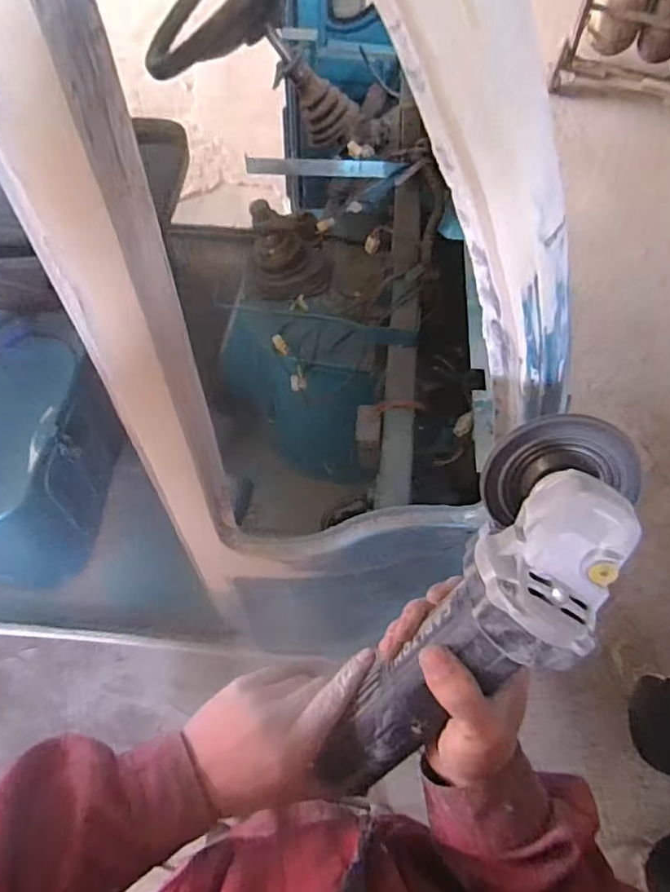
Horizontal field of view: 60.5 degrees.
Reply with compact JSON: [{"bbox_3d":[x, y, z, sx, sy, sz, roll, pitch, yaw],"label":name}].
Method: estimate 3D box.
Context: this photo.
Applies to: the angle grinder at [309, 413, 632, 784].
[{"bbox_3d":[0.079,0.110,0.342,0.092,0.083,0.280,37,102,18],"label":"angle grinder"}]

